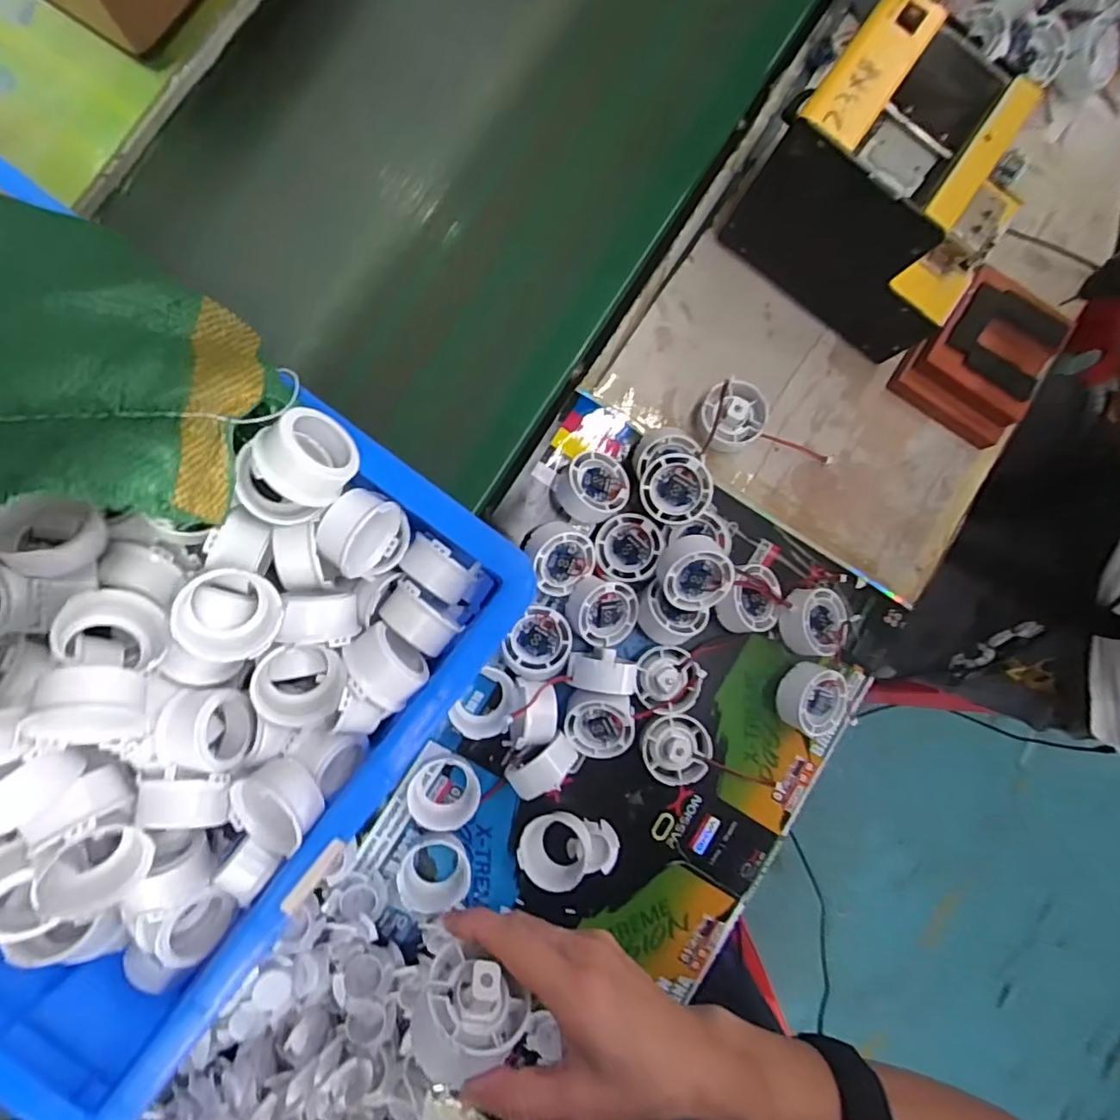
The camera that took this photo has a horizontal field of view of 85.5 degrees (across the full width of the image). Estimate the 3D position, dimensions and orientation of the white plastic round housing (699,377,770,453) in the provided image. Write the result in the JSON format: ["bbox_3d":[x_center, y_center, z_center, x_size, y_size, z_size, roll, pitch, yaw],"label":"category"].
[{"bbox_3d":[0.145,-0.120,0.507,0.054,0.032,0.056,1,85,-7],"label":"white plastic round housing"}]

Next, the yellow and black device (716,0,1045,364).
[{"bbox_3d":[0.250,-0.279,0.473,0.181,0.151,0.127,33,82,-4],"label":"yellow and black device"}]

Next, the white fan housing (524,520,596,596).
[{"bbox_3d":[-0.001,-0.002,0.476,0.052,0.025,0.052,-10,114,-22],"label":"white fan housing"}]

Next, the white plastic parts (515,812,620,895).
[{"bbox_3d":[0.008,0.224,0.475,0.078,0.034,0.052,2,85,-7],"label":"white plastic parts"}]

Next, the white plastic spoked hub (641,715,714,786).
[{"bbox_3d":[0.093,0.151,0.488,0.051,0.031,0.053,1,85,-7],"label":"white plastic spoked hub"}]

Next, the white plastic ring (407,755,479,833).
[{"bbox_3d":[-0.090,0.182,0.476,0.056,0.023,0.053,1,85,-7],"label":"white plastic ring"}]

